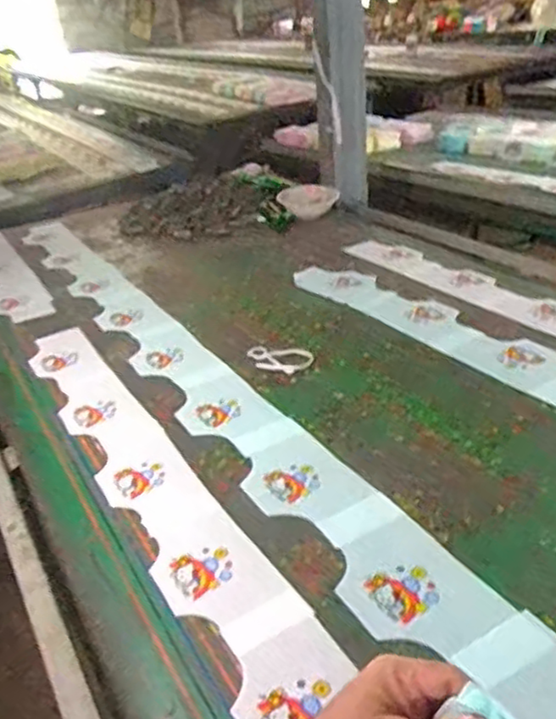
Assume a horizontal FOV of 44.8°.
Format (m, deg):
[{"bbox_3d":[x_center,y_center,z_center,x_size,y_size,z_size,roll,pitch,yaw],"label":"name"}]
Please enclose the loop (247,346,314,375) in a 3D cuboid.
[{"bbox_3d":[0.006,-0.007,1.362,0.124,0.025,0.101,7,32,24],"label":"loop"}]

